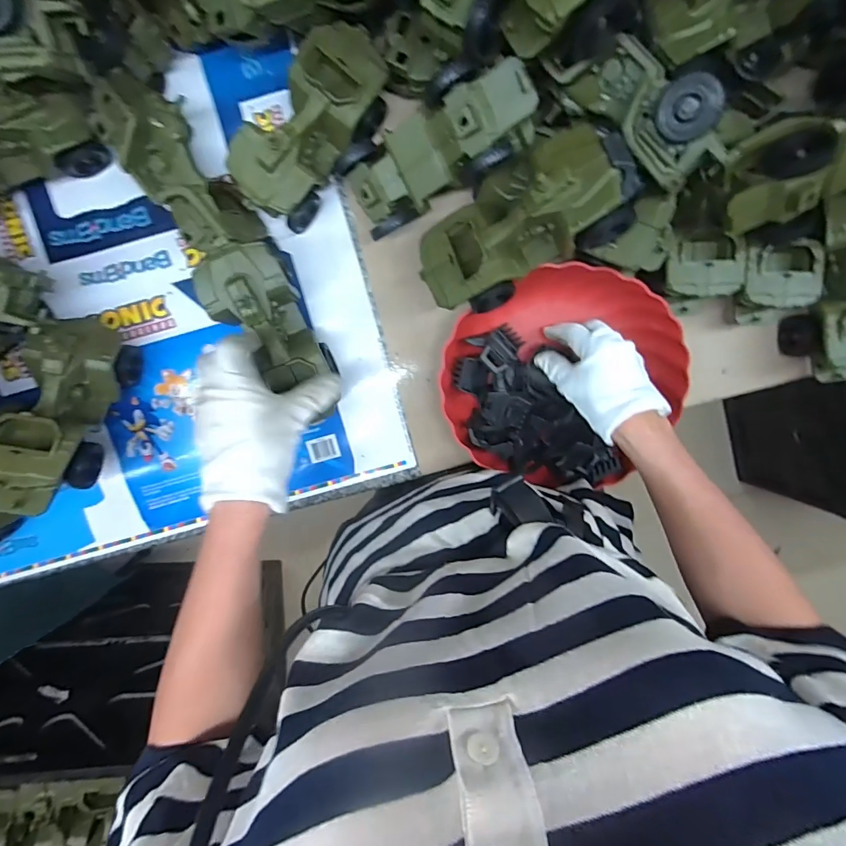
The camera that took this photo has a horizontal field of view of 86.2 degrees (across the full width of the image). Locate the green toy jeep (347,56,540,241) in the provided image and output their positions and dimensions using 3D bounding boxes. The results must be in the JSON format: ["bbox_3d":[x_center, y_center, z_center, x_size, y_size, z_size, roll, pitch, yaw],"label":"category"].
[{"bbox_3d":[0.017,-0.241,0.407,0.179,0.065,0.077,-19,99,32],"label":"green toy jeep"}]

